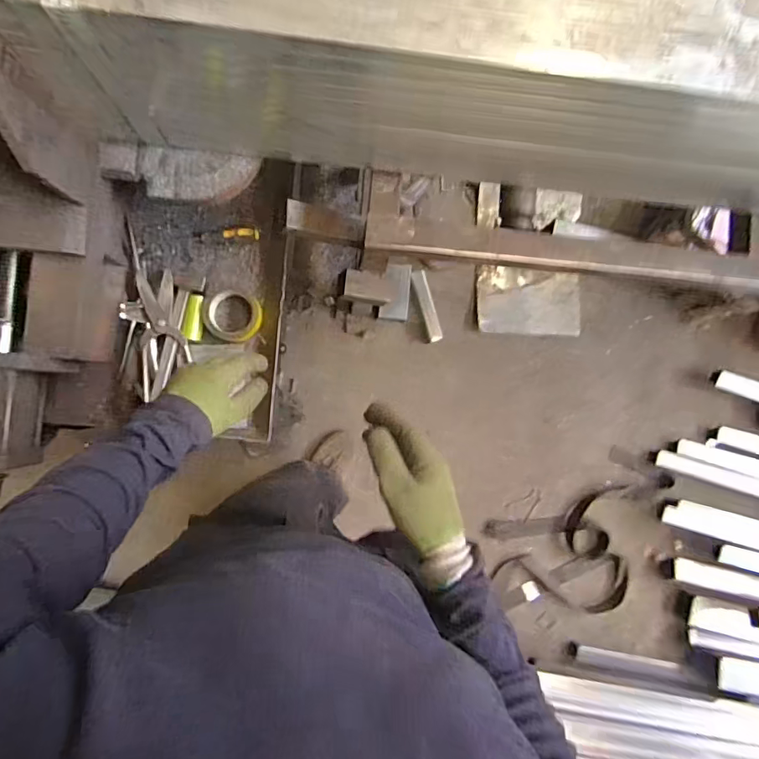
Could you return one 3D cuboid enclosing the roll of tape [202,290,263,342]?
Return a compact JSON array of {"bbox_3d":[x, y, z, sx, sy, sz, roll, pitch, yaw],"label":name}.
[{"bbox_3d":[-0.274,-0.119,0.939,0.104,0.024,0.093,5,88,-5],"label":"roll of tape"}]

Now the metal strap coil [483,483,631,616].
[{"bbox_3d":[0.520,0.507,1.482,0.412,0.046,0.364,-1,88,-5],"label":"metal strap coil"}]

